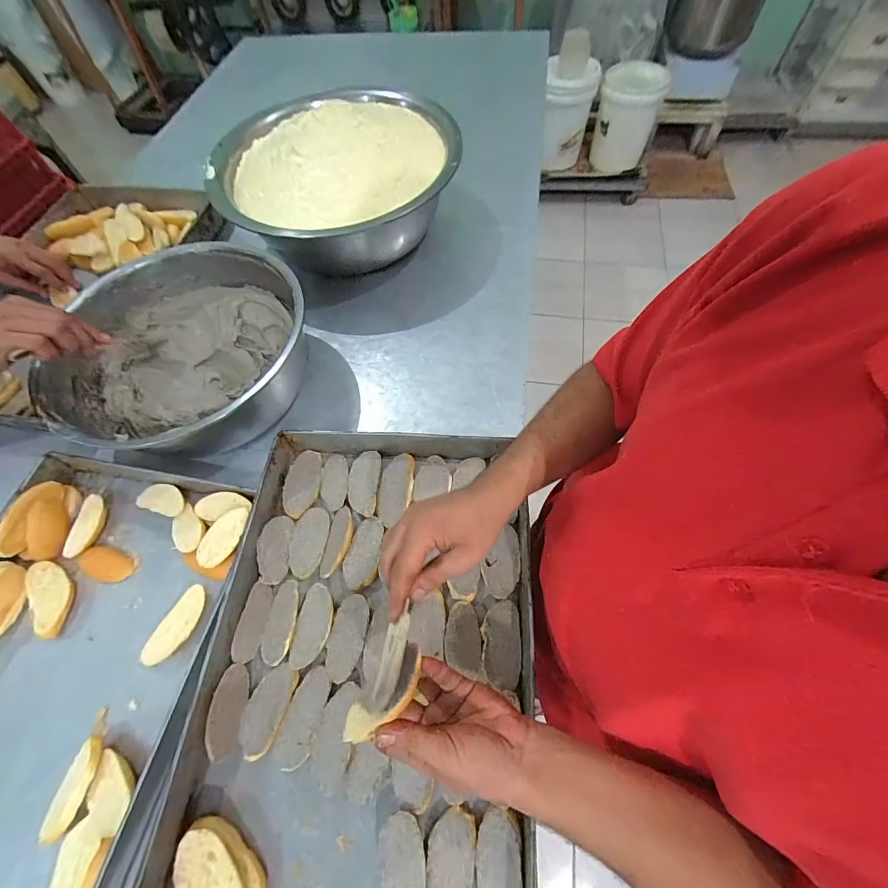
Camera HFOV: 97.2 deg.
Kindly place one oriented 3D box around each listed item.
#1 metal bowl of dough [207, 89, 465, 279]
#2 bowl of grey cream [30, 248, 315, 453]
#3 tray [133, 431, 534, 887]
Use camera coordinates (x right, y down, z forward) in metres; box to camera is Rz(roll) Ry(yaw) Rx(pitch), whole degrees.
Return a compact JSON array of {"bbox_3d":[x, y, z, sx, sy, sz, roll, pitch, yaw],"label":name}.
[{"bbox_3d":[-0.211,-0.529,0.804,0.483,0.180,0.402,-14,63,-4],"label":"metal bowl of dough"},{"bbox_3d":[-0.427,-0.146,0.653,0.377,0.148,0.374,-2,61,3],"label":"bowl of grey cream"},{"bbox_3d":[-0.091,0.275,0.454,0.382,0.047,0.620,3,62,6],"label":"tray"}]

